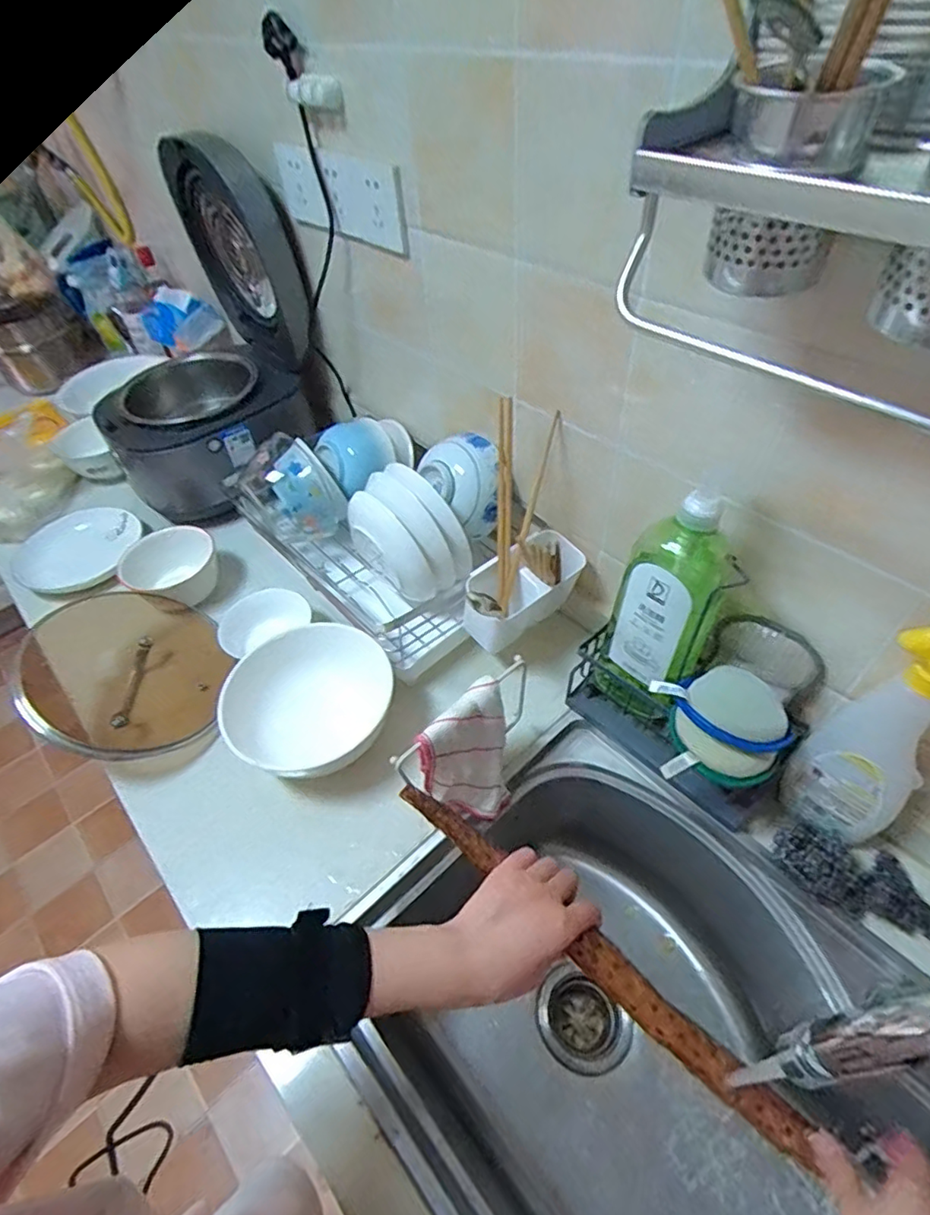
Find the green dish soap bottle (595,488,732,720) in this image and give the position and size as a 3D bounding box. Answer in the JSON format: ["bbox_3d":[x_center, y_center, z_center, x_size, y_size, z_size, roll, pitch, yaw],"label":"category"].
[{"bbox_3d":[0.199,0.008,0.596,0.100,0.255,0.083,19,53,20],"label":"green dish soap bottle"}]

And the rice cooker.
[{"bbox_3d":[-0.451,-0.439,0.954,0.347,0.493,0.322,35,59,29],"label":"rice cooker"}]

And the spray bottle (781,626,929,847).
[{"bbox_3d":[0.365,0.116,0.506,0.089,0.266,0.059,17,52,18],"label":"spray bottle"}]

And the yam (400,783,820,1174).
[{"bbox_3d":[0.098,0.263,0.444,0.373,0.025,0.029,40,60,10],"label":"yam"}]

